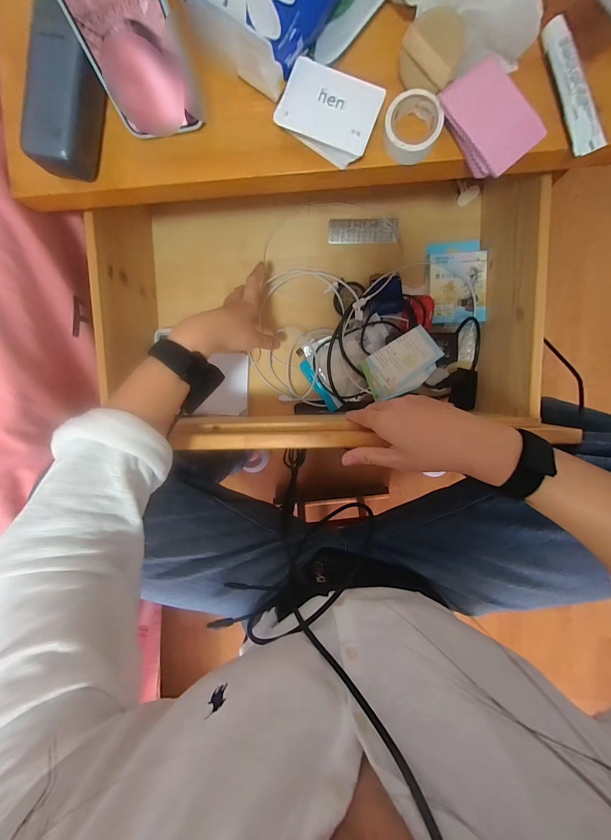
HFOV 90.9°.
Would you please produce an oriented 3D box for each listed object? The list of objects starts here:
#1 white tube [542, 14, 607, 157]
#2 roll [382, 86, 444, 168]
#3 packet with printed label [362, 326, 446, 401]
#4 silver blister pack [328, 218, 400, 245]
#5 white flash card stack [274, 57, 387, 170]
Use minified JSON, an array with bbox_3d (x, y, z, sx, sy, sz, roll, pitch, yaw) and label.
[{"bbox_3d":[0.241,-0.298,0.271,0.024,0.019,0.109,-24,92,6],"label":"white tube"},{"bbox_3d":[0.101,-0.277,0.284,0.052,0.016,0.048,0,94,4],"label":"roll"},{"bbox_3d":[0.142,-0.081,0.446,0.108,0.005,0.074,-28,89,24],"label":"packet with printed label"},{"bbox_3d":[0.093,-0.304,0.485,0.110,0.006,0.041,5,95,4],"label":"silver blister pack"},{"bbox_3d":[0.023,-0.293,0.286,0.091,0.012,0.064,29,99,3],"label":"white flash card stack"}]

